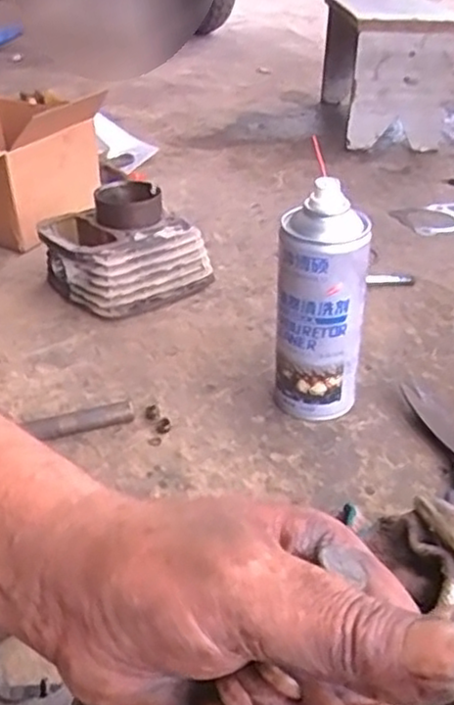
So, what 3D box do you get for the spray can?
[{"bbox_3d":[0.069,-0.032,0.533,0.059,0.183,0.063,0,35,0],"label":"spray can"}]

